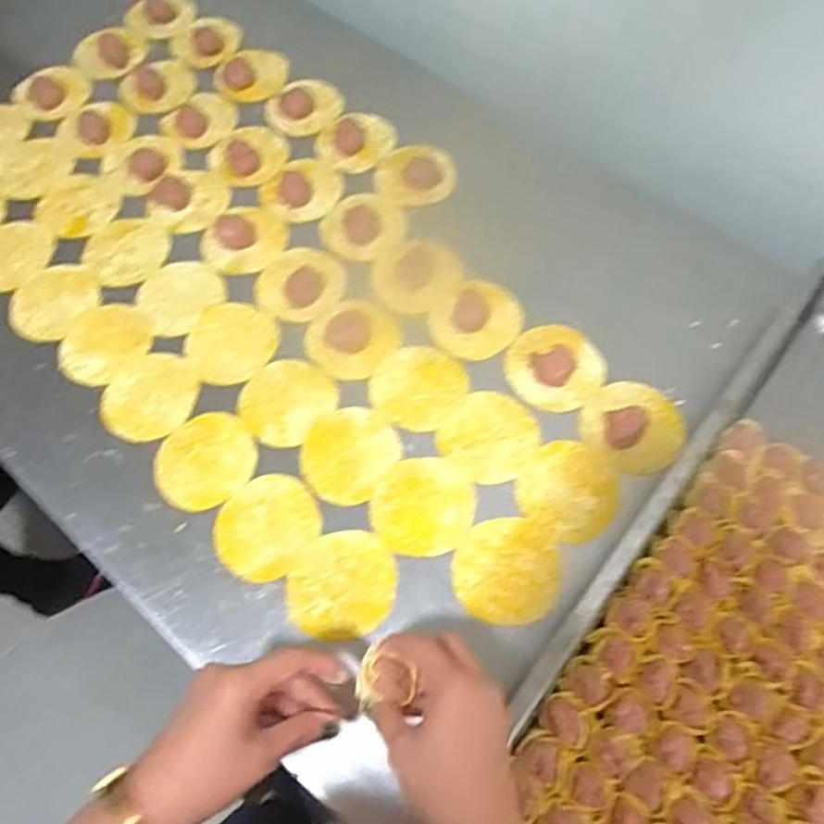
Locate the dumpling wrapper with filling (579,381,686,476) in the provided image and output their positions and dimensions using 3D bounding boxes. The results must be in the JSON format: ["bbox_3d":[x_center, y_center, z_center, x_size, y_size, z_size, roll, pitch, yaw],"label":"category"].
[{"bbox_3d":[0.190,0.010,0.556,0.082,0.014,0.080,0,65,0],"label":"dumpling wrapper with filling"}]

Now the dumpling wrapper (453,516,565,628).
[{"bbox_3d":[0.075,0.123,0.513,0.080,0.004,0.083,0,65,0],"label":"dumpling wrapper"}]

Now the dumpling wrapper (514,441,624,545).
[{"bbox_3d":[0.129,0.063,0.539,0.079,0.006,0.078,36,70,15],"label":"dumpling wrapper"}]

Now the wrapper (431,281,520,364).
[{"bbox_3d":[0.062,-0.087,0.603,0.085,0.020,0.072,-34,70,-14],"label":"wrapper"}]

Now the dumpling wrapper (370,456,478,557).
[{"bbox_3d":[0.010,0.076,0.538,0.080,0.004,0.083,0,65,0],"label":"dumpling wrapper"}]

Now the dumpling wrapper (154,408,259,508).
[{"bbox_3d":[-0.175,0.041,0.560,0.085,0.004,0.080,1,67,-1],"label":"dumpling wrapper"}]

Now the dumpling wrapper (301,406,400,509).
[{"bbox_3d":[-0.055,0.034,0.559,0.076,0.004,0.083,0,65,0],"label":"dumpling wrapper"}]

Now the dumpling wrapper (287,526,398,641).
[{"bbox_3d":[-0.054,0.134,0.514,0.083,0.006,0.080,-4,65,-5],"label":"dumpling wrapper"}]

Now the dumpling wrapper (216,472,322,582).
[{"bbox_3d":[-0.118,0.092,0.534,0.077,0.004,0.084,0,65,0],"label":"dumpling wrapper"}]

